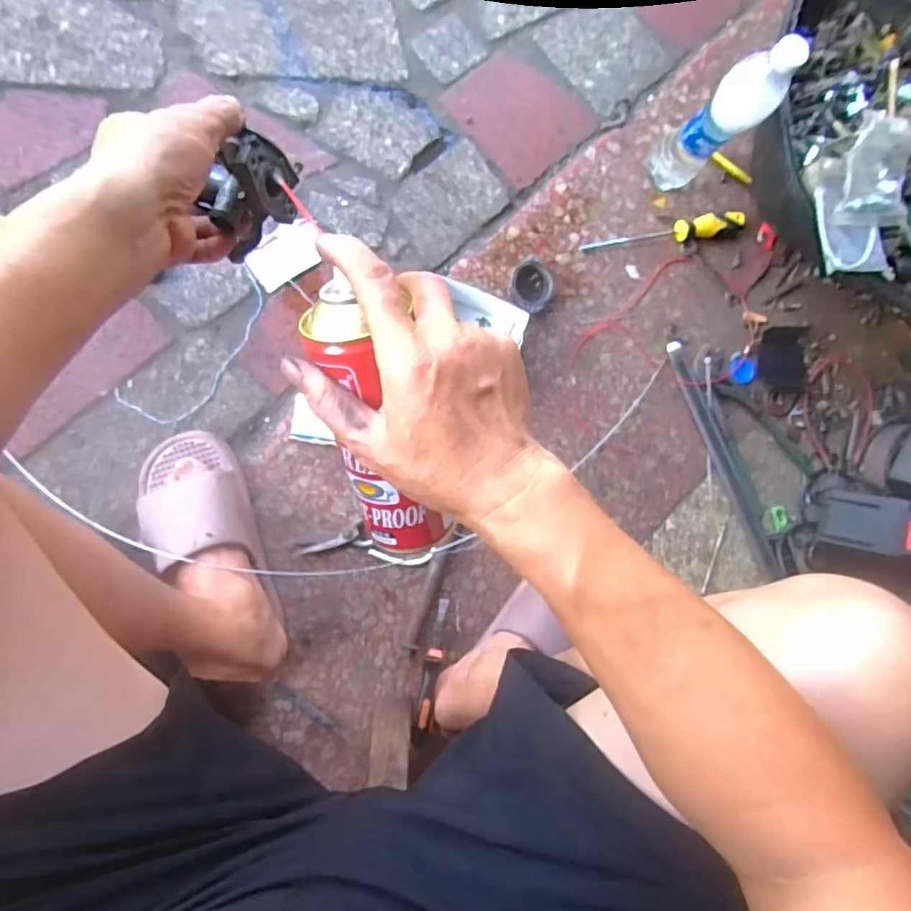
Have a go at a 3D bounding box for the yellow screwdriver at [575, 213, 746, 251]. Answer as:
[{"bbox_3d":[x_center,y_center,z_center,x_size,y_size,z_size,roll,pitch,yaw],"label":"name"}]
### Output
[{"bbox_3d":[0.277,-0.294,0.761,0.228,0.023,0.029,-14,90,-12],"label":"yellow screwdriver"}]

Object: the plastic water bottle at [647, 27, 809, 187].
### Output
[{"bbox_3d":[0.301,-0.384,0.660,0.065,0.215,0.060,40,81,-7],"label":"plastic water bottle"}]

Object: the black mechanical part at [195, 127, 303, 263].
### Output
[{"bbox_3d":[-0.139,-0.180,0.393,0.069,0.066,0.051,-30,92,-9],"label":"black mechanical part"}]

